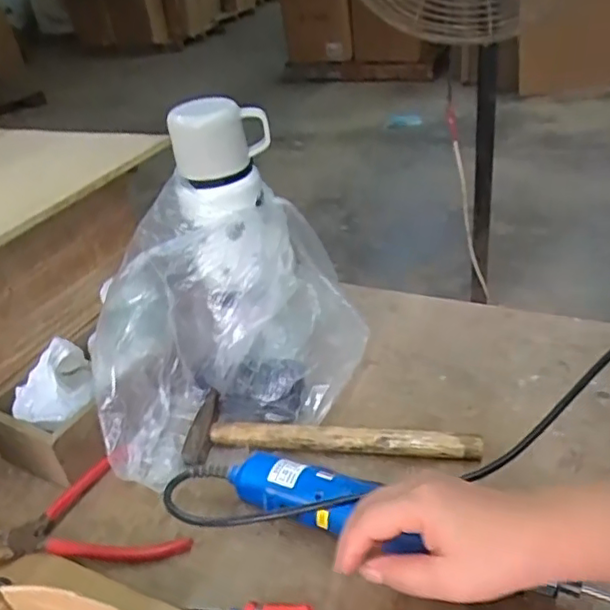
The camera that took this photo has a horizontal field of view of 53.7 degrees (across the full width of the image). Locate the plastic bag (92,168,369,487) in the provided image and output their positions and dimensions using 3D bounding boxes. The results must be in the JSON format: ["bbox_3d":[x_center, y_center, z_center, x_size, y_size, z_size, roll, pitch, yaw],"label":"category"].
[{"bbox_3d":[-0.069,0.014,0.530,0.249,0.177,0.145,-20,36,-18],"label":"plastic bag"}]

